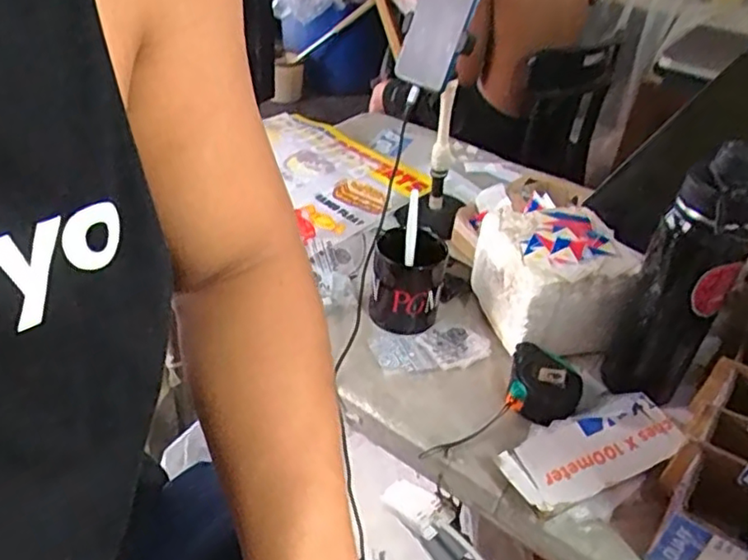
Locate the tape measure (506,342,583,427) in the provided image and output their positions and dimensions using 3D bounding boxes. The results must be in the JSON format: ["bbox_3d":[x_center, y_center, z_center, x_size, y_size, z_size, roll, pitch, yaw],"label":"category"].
[{"bbox_3d":[0.171,0.111,0.650,0.074,0.046,0.077,4,38,-3],"label":"tape measure"}]

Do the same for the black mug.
[{"bbox_3d":[0.037,0.002,0.733,0.080,0.089,0.080,4,38,-3],"label":"black mug"}]

